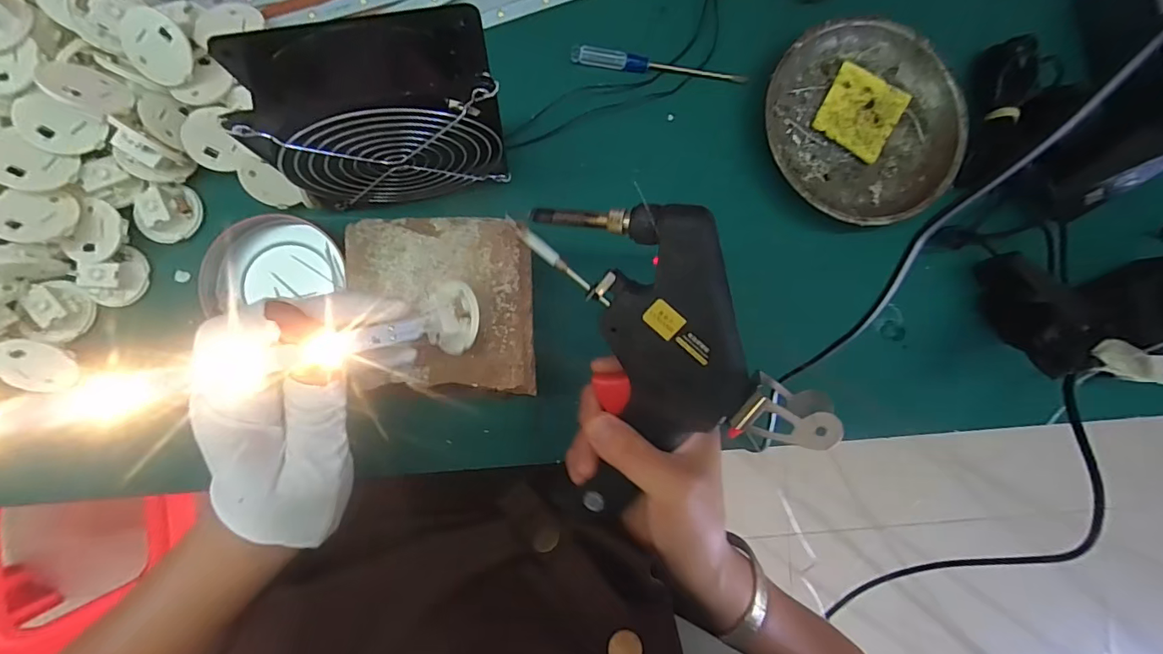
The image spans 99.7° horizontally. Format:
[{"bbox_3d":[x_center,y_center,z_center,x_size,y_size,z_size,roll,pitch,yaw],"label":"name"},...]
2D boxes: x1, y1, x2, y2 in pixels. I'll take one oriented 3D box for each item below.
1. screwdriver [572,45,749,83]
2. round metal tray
[{"bbox_3d":[0.057,-0.185,0.348,0.127,0.007,0.012,6,89,-5],"label":"screwdriver"},{"bbox_3d":[0.201,-0.145,0.353,0.140,0.020,0.137,9,89,-5],"label":"round metal tray"}]

